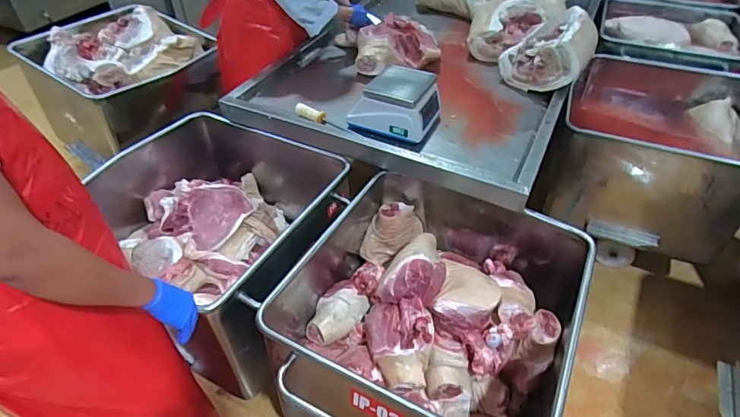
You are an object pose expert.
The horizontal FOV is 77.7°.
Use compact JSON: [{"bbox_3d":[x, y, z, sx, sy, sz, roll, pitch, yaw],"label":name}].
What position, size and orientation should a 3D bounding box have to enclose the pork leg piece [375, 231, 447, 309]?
[{"bbox_3d":[0.123,0.140,1.227,0.163,0.105,0.256,10,44,10],"label":"pork leg piece"}]

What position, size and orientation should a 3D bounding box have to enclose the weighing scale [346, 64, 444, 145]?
[{"bbox_3d":[0.084,-0.352,1.490,0.243,0.160,0.243,18,46,17],"label":"weighing scale"}]

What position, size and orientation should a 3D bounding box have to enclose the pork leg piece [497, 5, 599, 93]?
[{"bbox_3d":[0.639,-0.549,1.661,0.304,0.261,0.188,10,44,10],"label":"pork leg piece"}]

